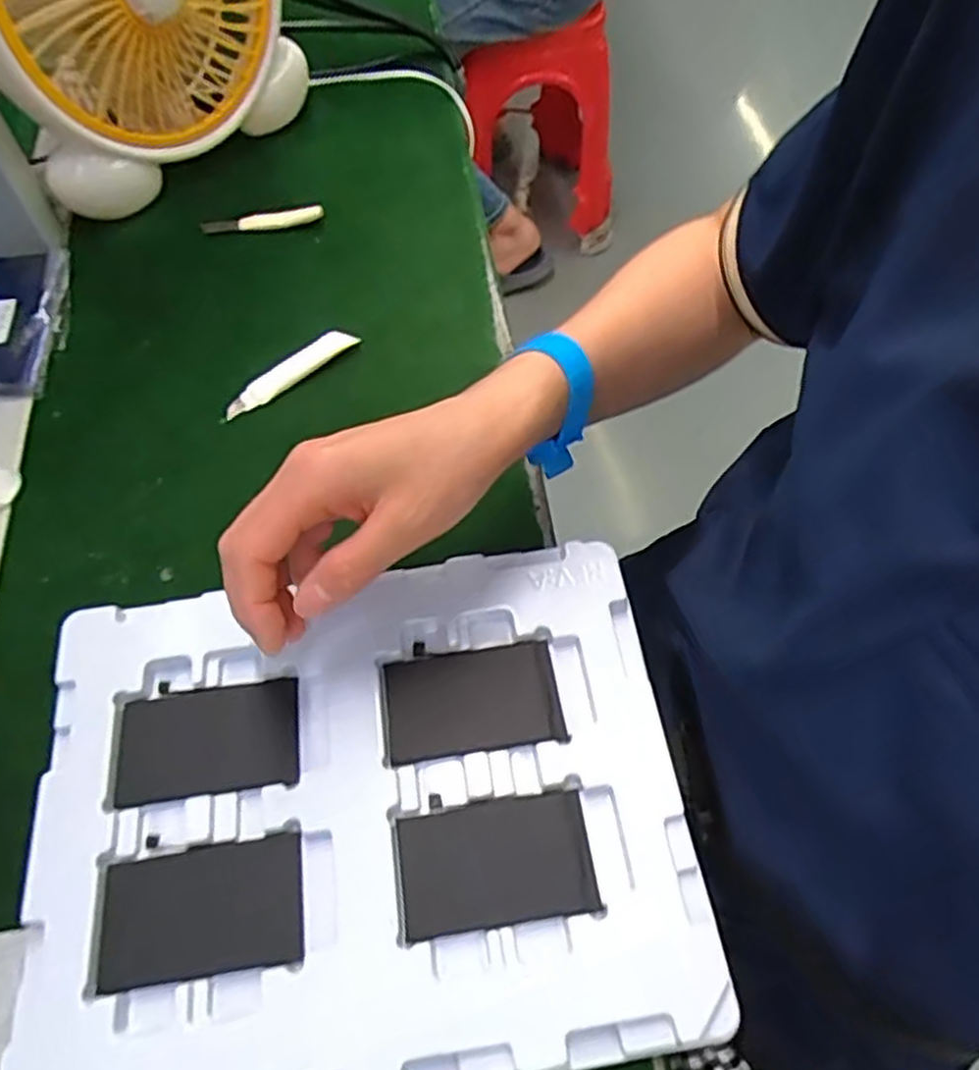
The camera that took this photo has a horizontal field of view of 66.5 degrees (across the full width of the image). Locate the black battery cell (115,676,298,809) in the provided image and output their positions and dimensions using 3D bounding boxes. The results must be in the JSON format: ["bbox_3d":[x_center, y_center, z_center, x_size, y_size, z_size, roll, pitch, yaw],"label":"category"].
[{"bbox_3d":[-0.129,0.094,0.345,0.079,0.007,0.051,-8,59,-4],"label":"black battery cell"}]

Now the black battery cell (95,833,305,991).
[{"bbox_3d":[-0.118,0.154,0.309,0.081,0.004,0.049,-9,59,-5],"label":"black battery cell"}]

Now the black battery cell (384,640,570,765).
[{"bbox_3d":[-0.009,0.076,0.352,0.079,0.005,0.051,-9,59,-5],"label":"black battery cell"}]

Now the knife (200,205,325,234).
[{"bbox_3d":[-0.164,-0.227,0.540,0.086,0.009,0.010,-8,59,-4],"label":"knife"}]

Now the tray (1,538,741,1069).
[{"bbox_3d":[-0.056,0.115,0.327,0.271,0.016,0.212,-9,59,-2],"label":"tray"}]

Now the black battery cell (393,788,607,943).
[{"bbox_3d":[0.002,0.138,0.317,0.080,0.005,0.050,-8,59,-4],"label":"black battery cell"}]

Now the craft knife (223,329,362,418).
[{"bbox_3d":[-0.125,-0.102,0.468,0.091,0.015,0.016,-36,65,-19],"label":"craft knife"}]

